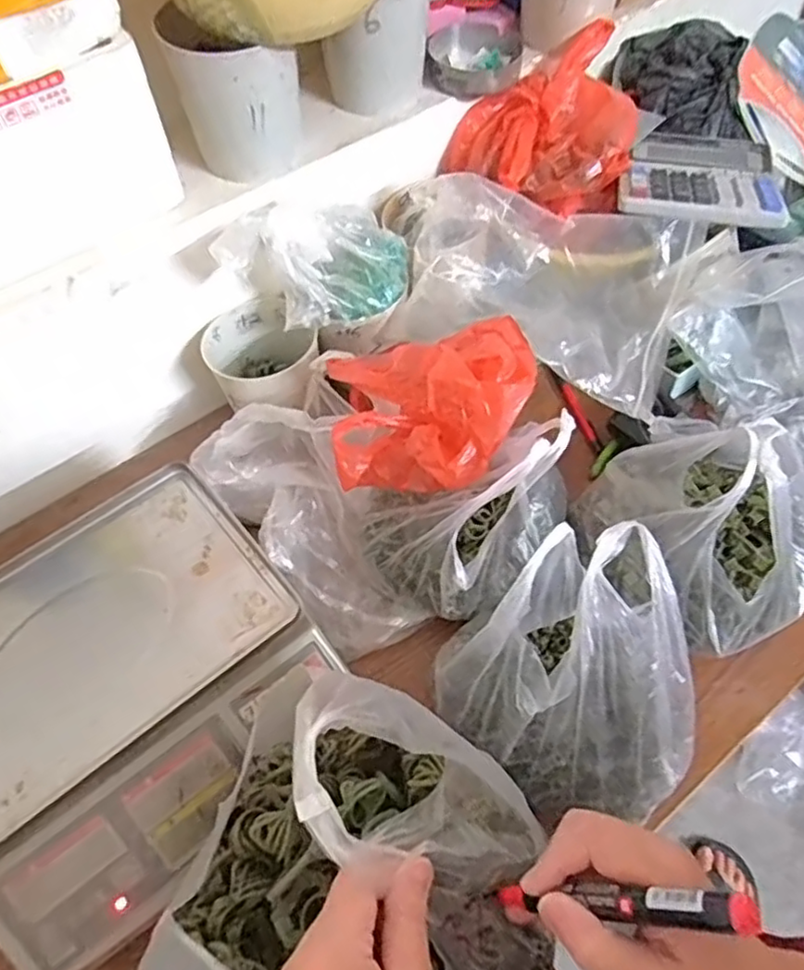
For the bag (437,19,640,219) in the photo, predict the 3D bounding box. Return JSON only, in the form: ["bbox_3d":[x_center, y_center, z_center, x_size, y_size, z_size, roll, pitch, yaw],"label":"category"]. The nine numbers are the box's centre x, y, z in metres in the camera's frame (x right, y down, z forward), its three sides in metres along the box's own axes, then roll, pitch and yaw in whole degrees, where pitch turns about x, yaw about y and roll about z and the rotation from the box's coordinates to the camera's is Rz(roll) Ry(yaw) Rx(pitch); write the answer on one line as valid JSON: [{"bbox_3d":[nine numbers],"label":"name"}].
[{"bbox_3d":[0.152,-0.395,0.713,0.198,0.097,0.185,11,58,12],"label":"bag"}]

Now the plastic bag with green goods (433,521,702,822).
[{"bbox_3d":[0.123,0.135,0.460,0.177,0.144,0.174,-23,57,-10],"label":"plastic bag with green goods"}]

